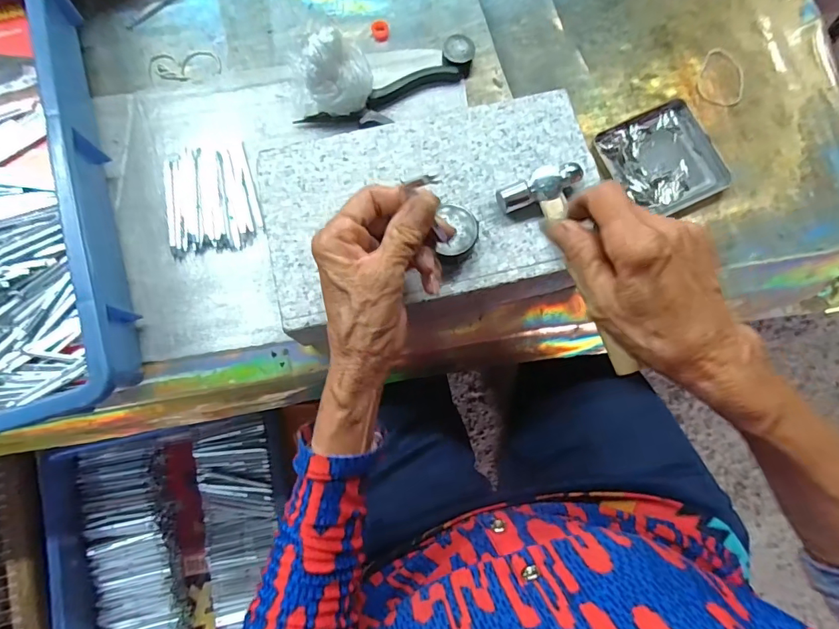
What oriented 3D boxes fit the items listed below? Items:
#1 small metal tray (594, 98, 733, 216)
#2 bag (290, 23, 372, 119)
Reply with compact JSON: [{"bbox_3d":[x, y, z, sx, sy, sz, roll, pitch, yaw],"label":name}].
[{"bbox_3d":[0.224,-0.143,0.426,0.095,0.012,0.098,-26,80,-4],"label":"small metal tray"},{"bbox_3d":[-0.076,-0.207,0.407,0.068,0.066,0.052,-12,78,-3],"label":"bag"}]

